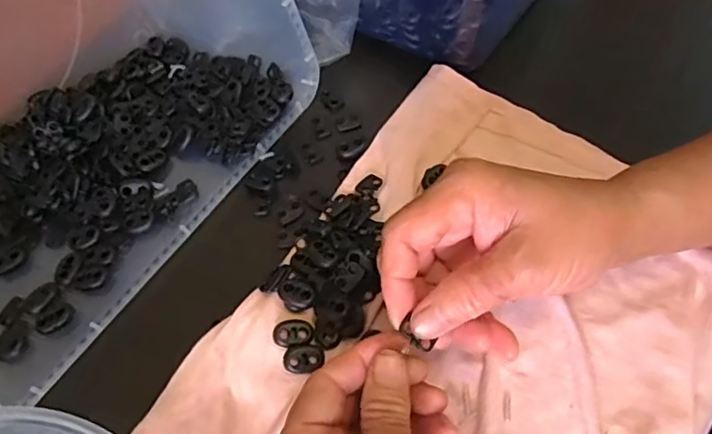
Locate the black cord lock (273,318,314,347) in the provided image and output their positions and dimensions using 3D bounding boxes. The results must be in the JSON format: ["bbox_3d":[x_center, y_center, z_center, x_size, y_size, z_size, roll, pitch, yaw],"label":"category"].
[{"bbox_3d":[-0.035,0.063,0.303,0.021,0.004,0.015,-11,60,-2],"label":"black cord lock"}]

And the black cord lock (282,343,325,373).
[{"bbox_3d":[-0.028,0.075,0.296,0.021,0.004,0.015,-8,60,0],"label":"black cord lock"}]

